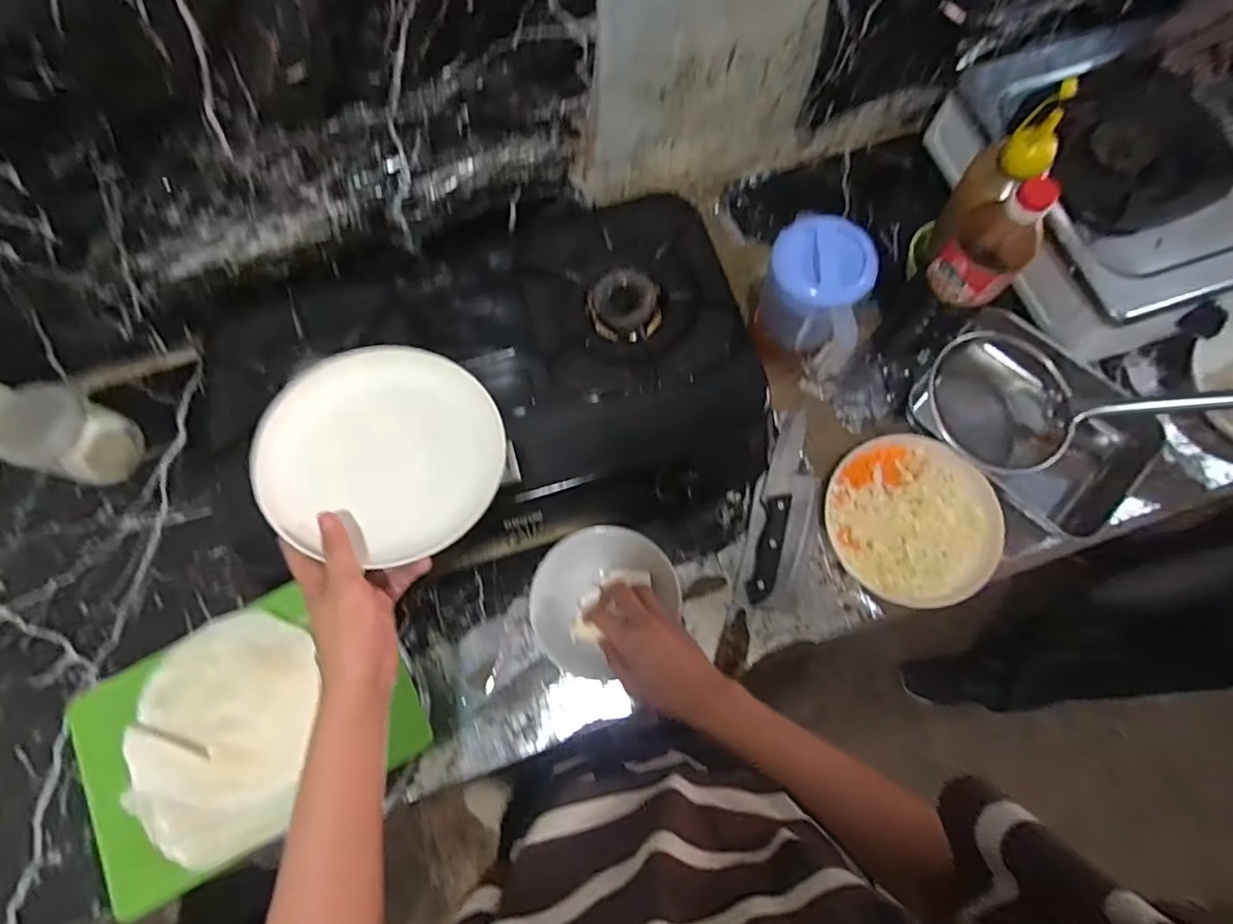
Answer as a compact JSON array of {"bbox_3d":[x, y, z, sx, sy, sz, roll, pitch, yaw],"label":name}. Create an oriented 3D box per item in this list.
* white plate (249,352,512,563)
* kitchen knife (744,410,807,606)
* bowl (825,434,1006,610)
[{"bbox_3d":[-0.190,-0.012,0.486,0.184,0.025,0.171,3,78,-14],"label":"white plate"},{"bbox_3d":[0.189,0.046,0.695,0.034,0.022,0.233,15,74,5],"label":"kitchen knife"},{"bbox_3d":[0.337,0.064,0.672,0.182,0.054,0.185,8,74,3],"label":"bowl"}]

